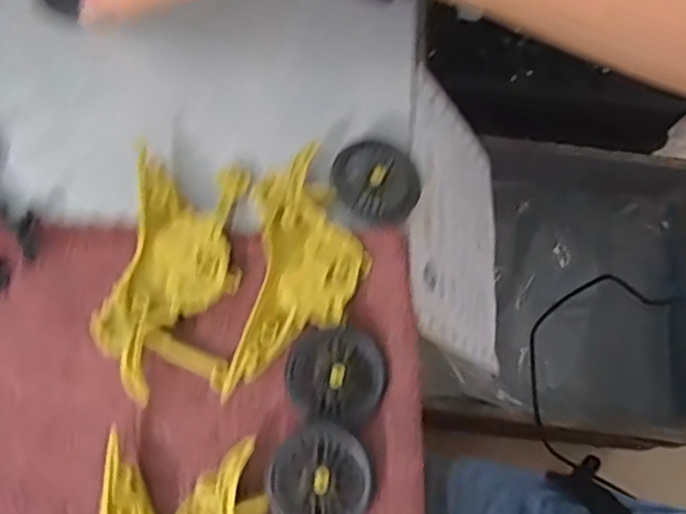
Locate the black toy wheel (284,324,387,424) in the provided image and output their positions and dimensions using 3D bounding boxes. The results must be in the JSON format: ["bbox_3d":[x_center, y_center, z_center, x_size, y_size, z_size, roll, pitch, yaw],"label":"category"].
[{"bbox_3d":[-0.003,0.044,0.254,0.037,0.009,0.035,1,69,-2],"label":"black toy wheel"}]

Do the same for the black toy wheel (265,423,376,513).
[{"bbox_3d":[-0.007,0.080,0.238,0.036,0.008,0.036,28,71,8],"label":"black toy wheel"}]

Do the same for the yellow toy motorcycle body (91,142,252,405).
[{"bbox_3d":[-0.066,0.005,0.264,0.048,0.014,0.097,6,69,0],"label":"yellow toy motorcycle body"}]

